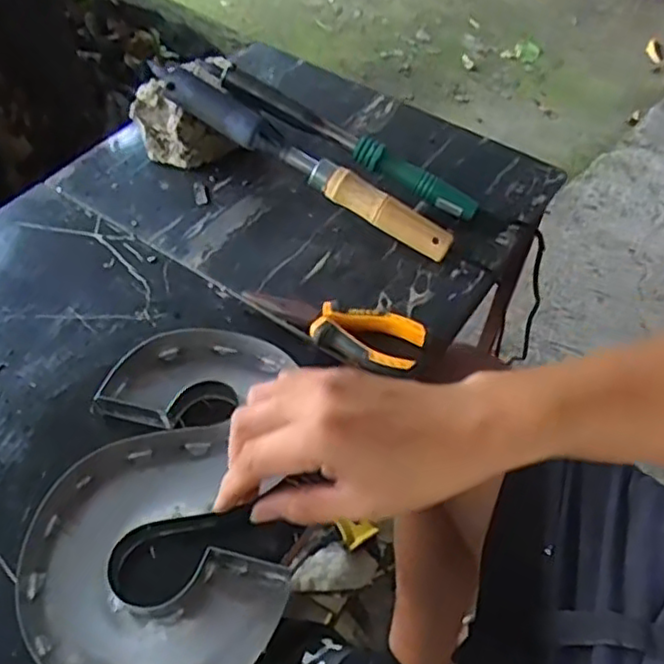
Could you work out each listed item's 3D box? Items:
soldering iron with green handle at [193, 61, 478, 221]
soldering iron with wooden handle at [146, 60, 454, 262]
[{"bbox_3d":[0.005,-0.185,0.628,0.291,0.024,0.024,29,56,1],"label":"soldering iron with green handle"},{"bbox_3d":[-0.031,-0.157,0.603,0.311,0.027,0.028,32,57,4],"label":"soldering iron with wooden handle"}]

